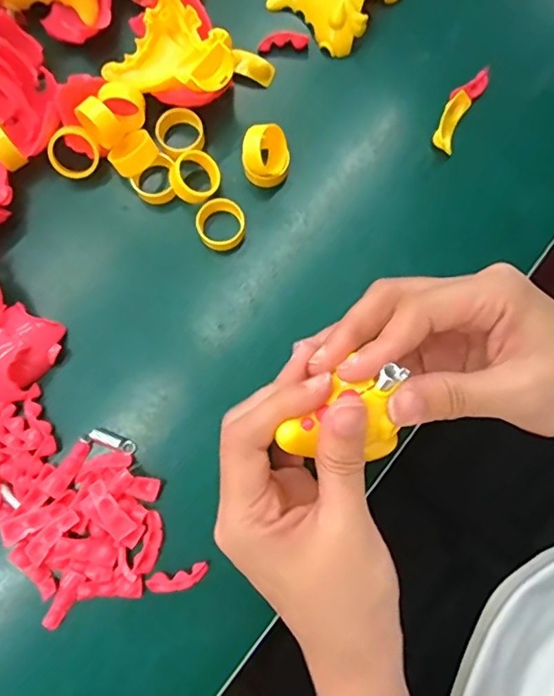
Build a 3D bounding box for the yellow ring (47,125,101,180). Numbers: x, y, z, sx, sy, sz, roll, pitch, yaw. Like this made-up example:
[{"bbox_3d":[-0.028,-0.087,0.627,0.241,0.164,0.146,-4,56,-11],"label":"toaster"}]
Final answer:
[{"bbox_3d":[-0.108,-0.104,0.290,0.026,0.006,0.026,-7,107,-21],"label":"yellow ring"}]

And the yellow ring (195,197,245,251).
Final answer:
[{"bbox_3d":[-0.030,-0.065,0.294,0.025,0.016,0.025,0,80,1],"label":"yellow ring"}]

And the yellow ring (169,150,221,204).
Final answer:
[{"bbox_3d":[-0.044,-0.091,0.290,0.025,0.008,0.026,2,82,-19],"label":"yellow ring"}]

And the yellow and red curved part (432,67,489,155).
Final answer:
[{"bbox_3d":[0.103,-0.136,0.307,0.015,0.014,0.055,28,82,6],"label":"yellow and red curved part"}]

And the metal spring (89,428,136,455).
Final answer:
[{"bbox_3d":[-0.083,0.047,0.277,0.023,0.007,0.007,23,81,5],"label":"metal spring"}]

